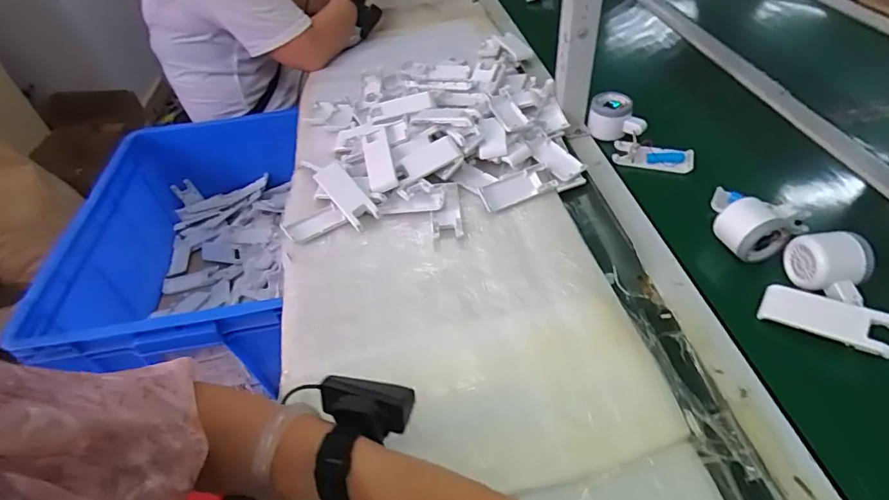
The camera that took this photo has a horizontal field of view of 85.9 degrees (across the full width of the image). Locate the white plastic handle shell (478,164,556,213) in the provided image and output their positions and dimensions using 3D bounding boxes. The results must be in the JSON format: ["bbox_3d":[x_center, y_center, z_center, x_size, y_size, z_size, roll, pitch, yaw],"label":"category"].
[{"bbox_3d":[0.093,-0.084,0.633,0.105,0.018,0.048,-21,49,-13],"label":"white plastic handle shell"}]

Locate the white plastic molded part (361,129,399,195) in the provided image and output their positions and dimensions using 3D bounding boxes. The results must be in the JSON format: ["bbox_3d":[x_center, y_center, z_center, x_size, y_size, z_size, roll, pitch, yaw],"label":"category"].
[{"bbox_3d":[-0.090,-0.122,0.653,0.037,0.017,0.105,-13,65,-5],"label":"white plastic molded part"}]

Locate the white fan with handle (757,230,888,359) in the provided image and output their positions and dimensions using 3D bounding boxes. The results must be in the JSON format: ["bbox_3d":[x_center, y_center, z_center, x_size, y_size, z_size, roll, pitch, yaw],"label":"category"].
[{"bbox_3d":[0.386,0.038,0.471,0.100,0.051,0.101,27,56,27],"label":"white fan with handle"}]

